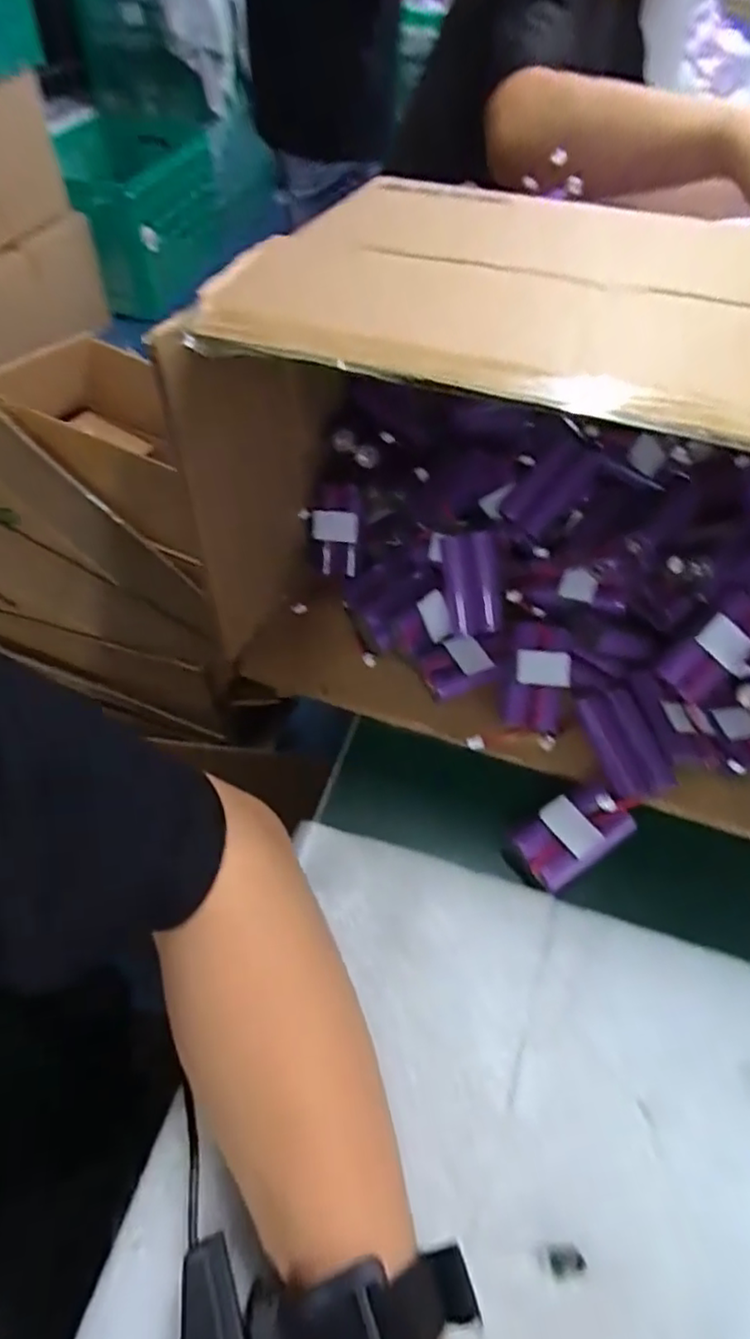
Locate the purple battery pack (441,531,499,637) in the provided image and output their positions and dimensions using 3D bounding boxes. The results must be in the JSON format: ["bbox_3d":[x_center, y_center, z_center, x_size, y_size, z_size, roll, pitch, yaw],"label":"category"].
[{"bbox_3d":[0.063,-0.055,0.422,0.029,0.064,0.017,-10,14,-12],"label":"purple battery pack"}]

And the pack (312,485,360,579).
[{"bbox_3d":[-0.028,-0.099,0.468,0.033,0.066,0.013,7,25,2],"label":"pack"}]

